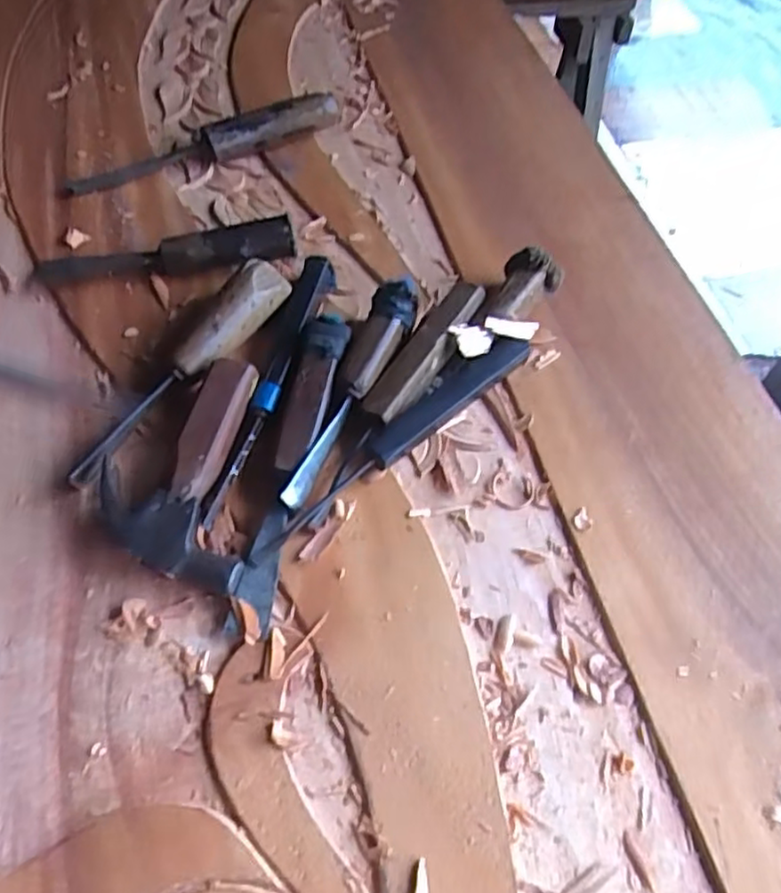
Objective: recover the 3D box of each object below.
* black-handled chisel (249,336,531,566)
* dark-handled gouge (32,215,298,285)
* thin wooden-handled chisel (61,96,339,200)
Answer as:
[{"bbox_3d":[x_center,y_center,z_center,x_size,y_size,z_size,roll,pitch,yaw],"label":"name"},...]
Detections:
[{"bbox_3d":[0.004,-0.007,0.456,0.242,0.024,0.029,-39,67,-23],"label":"black-handled chisel"},{"bbox_3d":[-0.175,-0.146,0.527,0.199,0.036,0.031,-3,58,-4],"label":"dark-handled gouge"},{"bbox_3d":[-0.162,-0.265,0.604,0.247,0.040,0.023,-20,60,-14],"label":"thin wooden-handled chisel"}]

